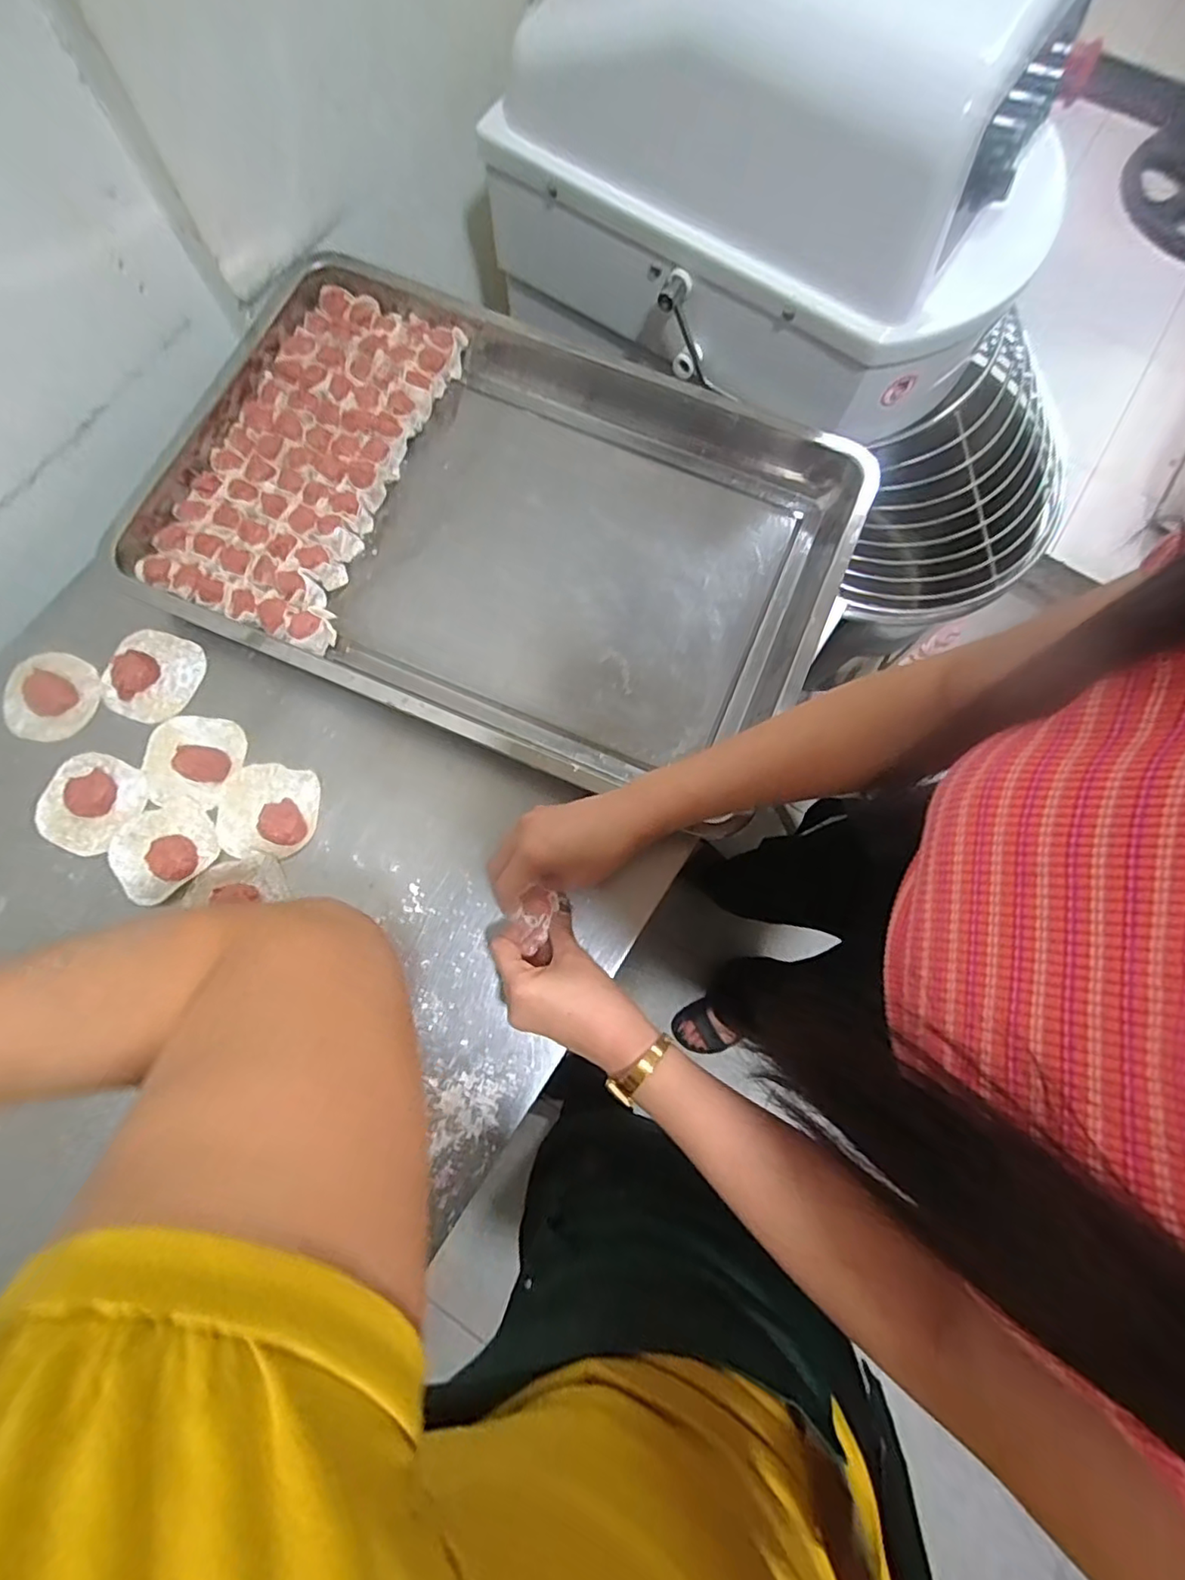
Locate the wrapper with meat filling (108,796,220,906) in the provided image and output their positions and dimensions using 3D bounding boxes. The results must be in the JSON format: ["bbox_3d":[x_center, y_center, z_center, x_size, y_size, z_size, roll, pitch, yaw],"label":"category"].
[{"bbox_3d":[-0.354,0.047,0.490,0.080,0.018,0.075,0,77,-2],"label":"wrapper with meat filling"}]

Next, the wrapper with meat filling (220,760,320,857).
[{"bbox_3d":[-0.273,0.015,0.499,0.080,0.016,0.076,-1,77,-2],"label":"wrapper with meat filling"}]

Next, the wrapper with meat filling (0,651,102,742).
[{"bbox_3d":[-0.469,-0.081,0.518,0.076,0.018,0.077,25,78,4],"label":"wrapper with meat filling"}]

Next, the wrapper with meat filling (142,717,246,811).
[{"bbox_3d":[-0.343,-0.027,0.508,0.080,0.024,0.077,4,77,-1],"label":"wrapper with meat filling"}]

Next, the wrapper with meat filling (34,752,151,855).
[{"bbox_3d":[-0.421,0.009,0.498,0.082,0.016,0.079,0,77,-2],"label":"wrapper with meat filling"}]

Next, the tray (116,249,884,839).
[{"bbox_3d":[-0.086,-0.238,0.546,0.601,0.049,0.389,23,77,3],"label":"tray"}]

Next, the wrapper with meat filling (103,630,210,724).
[{"bbox_3d":[-0.389,-0.103,0.527,0.074,0.014,0.081,23,77,4],"label":"wrapper with meat filling"}]

